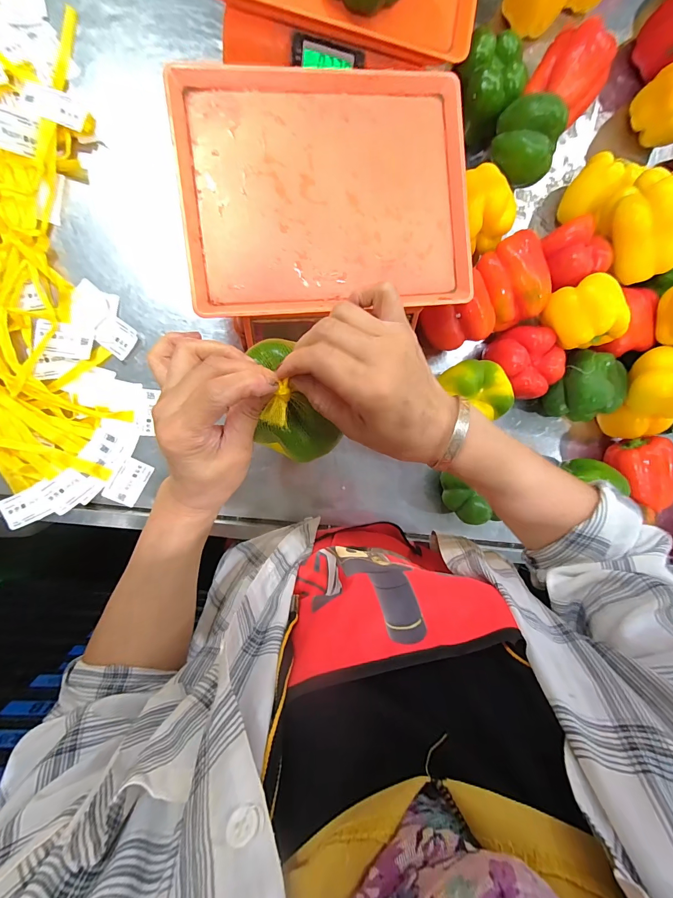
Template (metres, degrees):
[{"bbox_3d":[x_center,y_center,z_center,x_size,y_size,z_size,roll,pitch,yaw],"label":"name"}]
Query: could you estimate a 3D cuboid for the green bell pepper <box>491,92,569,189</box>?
[{"bbox_3d":[0.247,-0.401,0.463,0.077,0.086,0.062,22,55,10],"label":"green bell pepper"}]

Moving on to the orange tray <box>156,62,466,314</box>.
[{"bbox_3d":[-0.007,-0.269,0.370,0.291,0.017,0.240,-6,95,-8],"label":"orange tray"}]

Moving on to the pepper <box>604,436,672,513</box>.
[{"bbox_3d":[0.447,0.035,0.535,0.065,0.075,0.105,-7,95,-7],"label":"pepper"}]

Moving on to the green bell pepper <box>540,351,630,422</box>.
[{"bbox_3d":[0.348,-0.086,0.509,0.083,0.087,0.085,-1,94,-8],"label":"green bell pepper"}]

